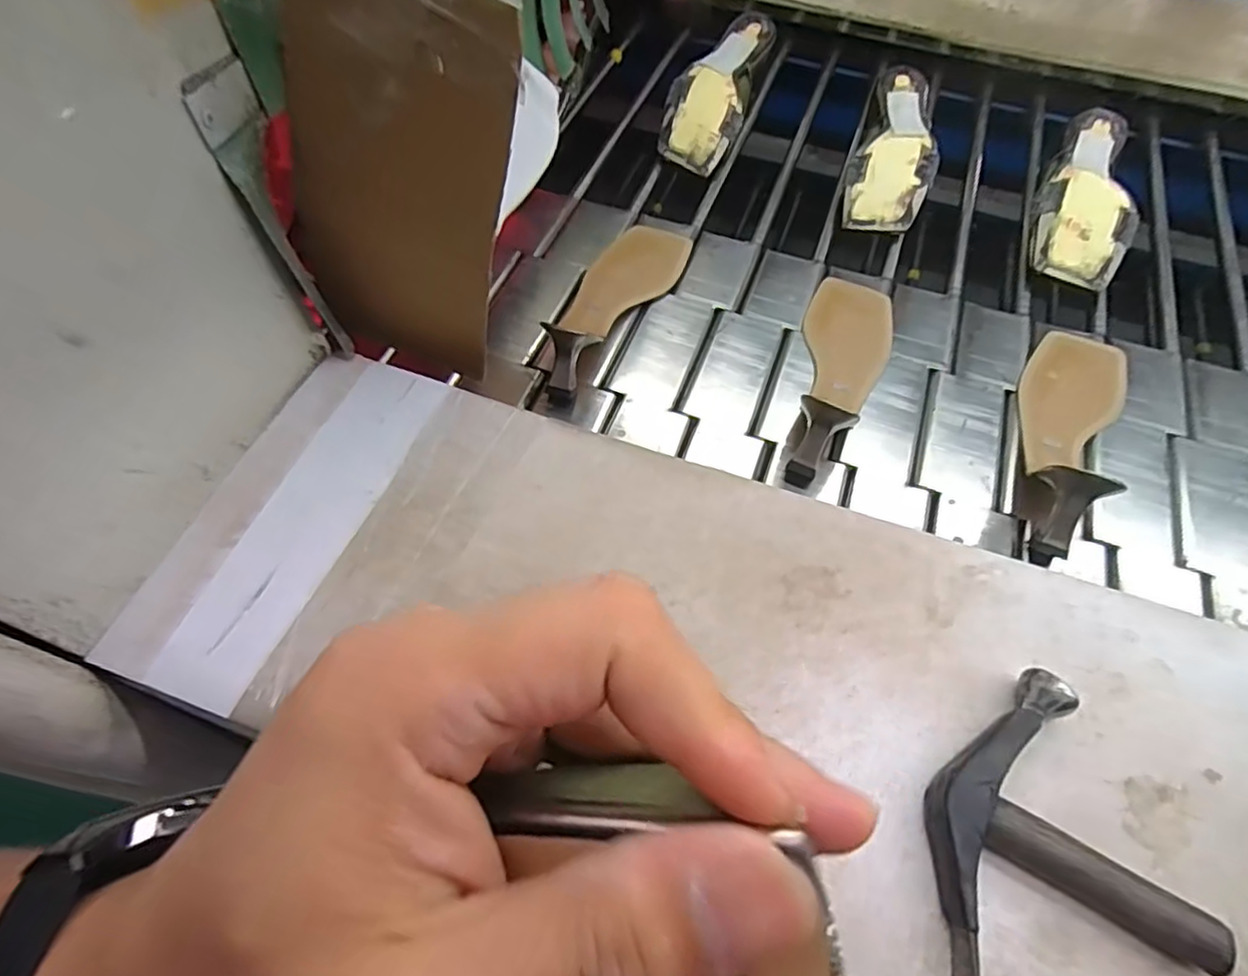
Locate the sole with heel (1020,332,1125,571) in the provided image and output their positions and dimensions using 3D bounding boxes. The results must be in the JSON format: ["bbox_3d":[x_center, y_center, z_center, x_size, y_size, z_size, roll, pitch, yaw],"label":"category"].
[{"bbox_3d":[0.349,-0.055,0.504,0.075,0.051,0.241,28,62,14],"label":"sole with heel"}]

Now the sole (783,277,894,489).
[{"bbox_3d":[0.180,-0.107,0.531,0.074,0.048,0.233,18,60,8],"label":"sole"}]

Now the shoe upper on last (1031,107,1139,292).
[{"bbox_3d":[0.452,-0.290,0.643,0.085,0.063,0.228,24,61,12],"label":"shoe upper on last"}]

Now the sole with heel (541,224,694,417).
[{"bbox_3d":[-0.009,-0.179,0.564,0.073,0.049,0.231,27,62,13],"label":"sole with heel"}]

